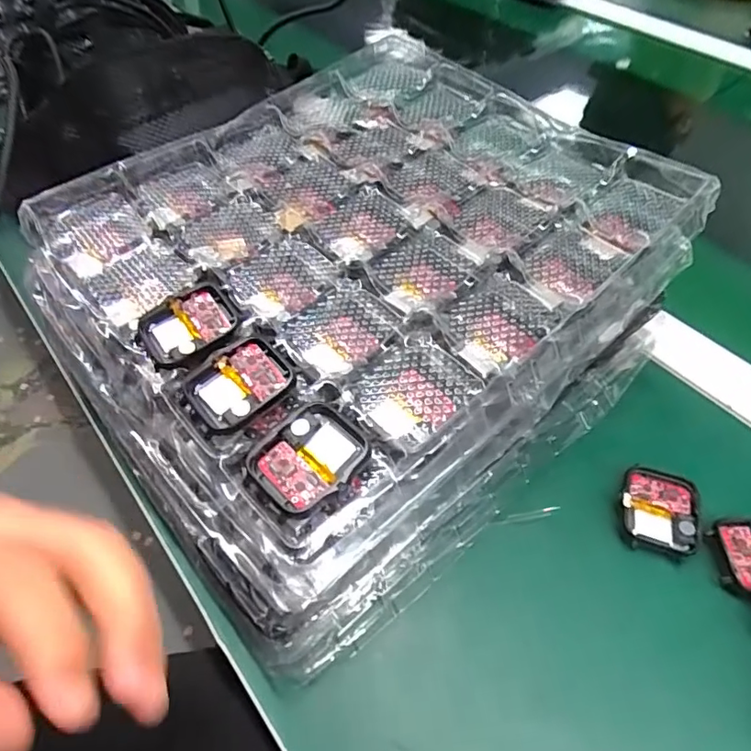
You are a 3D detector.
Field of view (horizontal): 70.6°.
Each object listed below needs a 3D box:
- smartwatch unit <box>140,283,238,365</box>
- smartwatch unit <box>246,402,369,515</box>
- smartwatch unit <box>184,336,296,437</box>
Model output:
[{"bbox_3d":[-0.089,-0.025,0.255,0.044,0.008,0.038,-27,57,-18],"label":"smartwatch unit"},{"bbox_3d":[-0.026,0.032,0.213,0.044,0.006,0.038,-39,61,-25],"label":"smartwatch unit"},{"bbox_3d":[-0.060,0.003,0.234,0.044,0.006,0.036,-33,59,-22],"label":"smartwatch unit"}]

